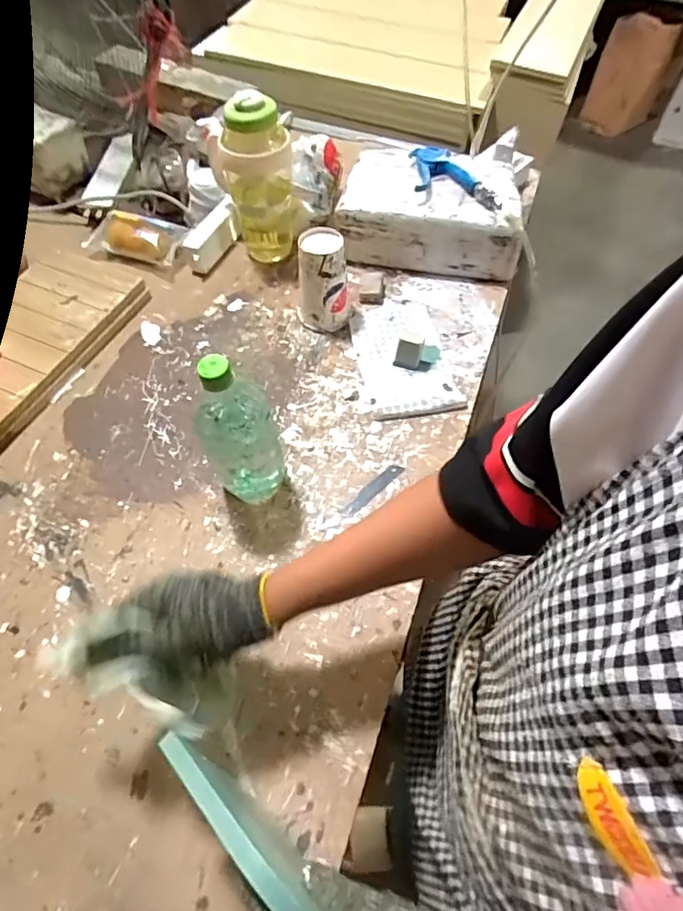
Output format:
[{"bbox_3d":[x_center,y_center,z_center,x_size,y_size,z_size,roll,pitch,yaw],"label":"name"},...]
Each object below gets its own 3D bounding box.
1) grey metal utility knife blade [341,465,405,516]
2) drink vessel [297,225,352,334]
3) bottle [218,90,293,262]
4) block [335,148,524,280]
[{"bbox_3d":[0.036,0.041,0.632,0.093,0.005,0.020,-40,62,-18],"label":"grey metal utility knife blade"},{"bbox_3d":[-0.029,-0.255,0.762,0.076,0.130,0.076,-9,56,-4],"label":"drink vessel"},{"bbox_3d":[-0.131,-0.439,0.832,0.110,0.234,0.089,-8,56,-3],"label":"bottle"},{"bbox_3d":[0.153,-0.411,0.874,0.295,0.106,0.206,13,57,11],"label":"block"}]

